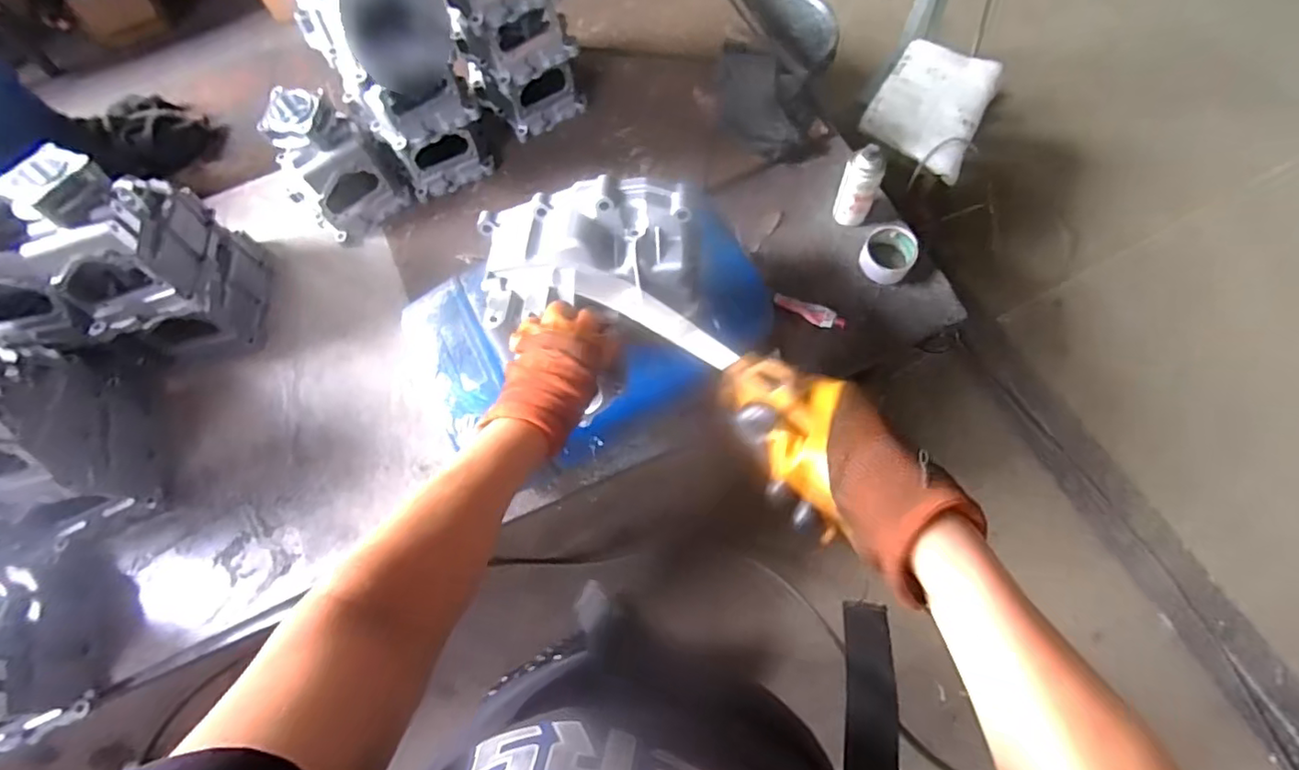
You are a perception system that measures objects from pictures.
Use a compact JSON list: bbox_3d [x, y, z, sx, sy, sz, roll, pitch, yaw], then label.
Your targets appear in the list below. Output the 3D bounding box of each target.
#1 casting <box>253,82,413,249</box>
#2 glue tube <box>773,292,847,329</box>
[{"bbox_3d":[-0.547,-0.390,1.024,0.183,0.192,0.174,-32,71,-10],"label":"casting"},{"bbox_3d":[0.264,-0.122,0.986,0.121,0.024,0.032,28,73,12],"label":"glue tube"}]

